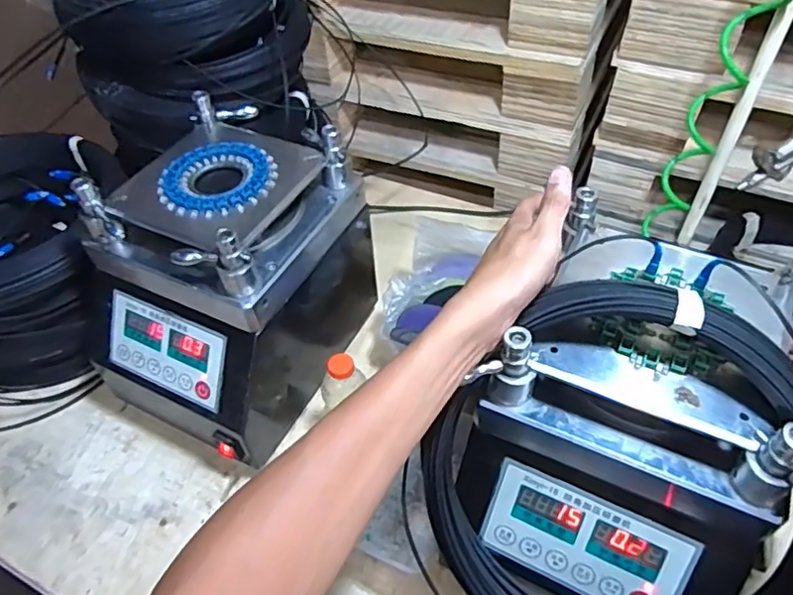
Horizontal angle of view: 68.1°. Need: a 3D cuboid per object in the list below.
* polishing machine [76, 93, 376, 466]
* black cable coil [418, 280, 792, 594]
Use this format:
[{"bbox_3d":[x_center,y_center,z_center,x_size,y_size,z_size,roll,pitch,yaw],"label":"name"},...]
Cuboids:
[{"bbox_3d":[-0.200,-0.022,0.692,0.251,0.284,0.298,19,53,21],"label":"polishing machine"},{"bbox_3d":[0.168,0.139,0.431,0.265,0.055,0.276,1,95,16],"label":"black cable coil"}]

